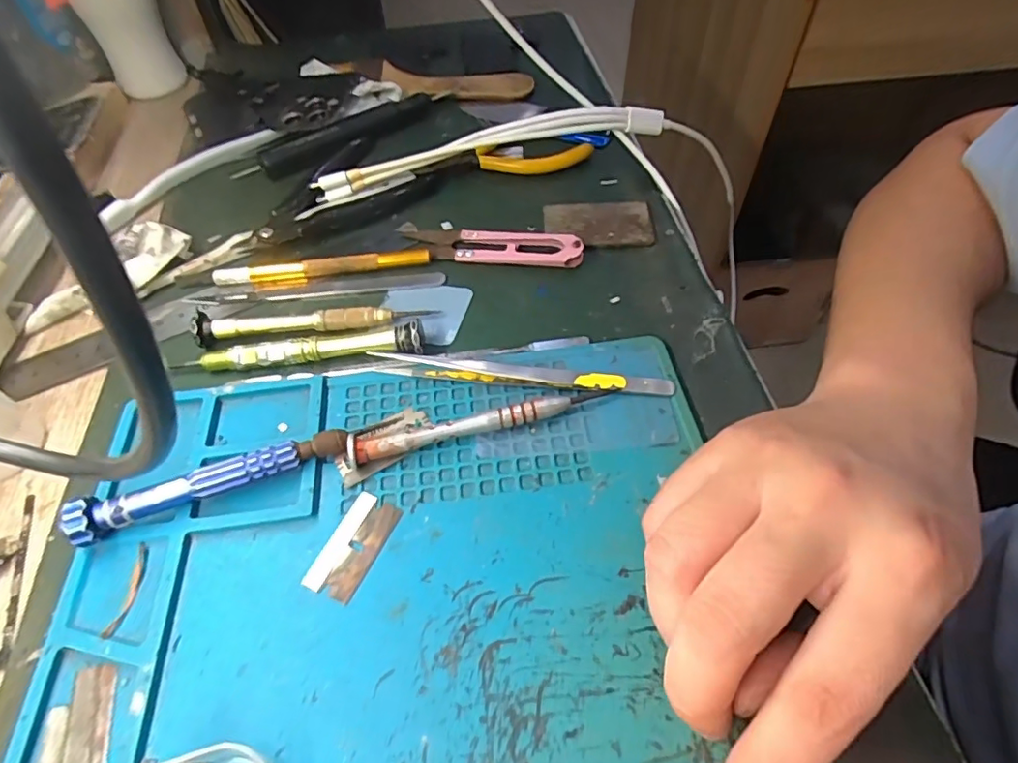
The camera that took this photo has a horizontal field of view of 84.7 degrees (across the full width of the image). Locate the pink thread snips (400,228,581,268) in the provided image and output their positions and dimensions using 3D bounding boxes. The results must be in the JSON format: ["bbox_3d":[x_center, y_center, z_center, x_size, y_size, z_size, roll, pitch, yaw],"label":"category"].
[{"bbox_3d":[-0.010,-0.075,0.306,0.101,0.011,0.022,9,54,8],"label":"pink thread snips"}]

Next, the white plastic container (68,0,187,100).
[{"bbox_3d":[-0.279,-0.264,0.414,0.048,0.081,0.050,19,56,15],"label":"white plastic container"}]

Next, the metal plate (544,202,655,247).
[{"bbox_3d":[0.050,-0.090,0.317,0.060,0.004,0.035,2,53,3],"label":"metal plate"}]

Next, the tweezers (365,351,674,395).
[{"bbox_3d":[0.004,-0.005,0.253,0.135,0.008,0.013,7,54,7],"label":"tweezers"}]

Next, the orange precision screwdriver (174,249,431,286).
[{"bbox_3d":[-0.110,-0.060,0.300,0.134,0.007,0.010,-6,53,-3],"label":"orange precision screwdriver"}]

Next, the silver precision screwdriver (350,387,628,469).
[{"bbox_3d":[-0.011,0.017,0.237,0.113,0.010,0.010,-14,54,-9],"label":"silver precision screwdriver"}]

